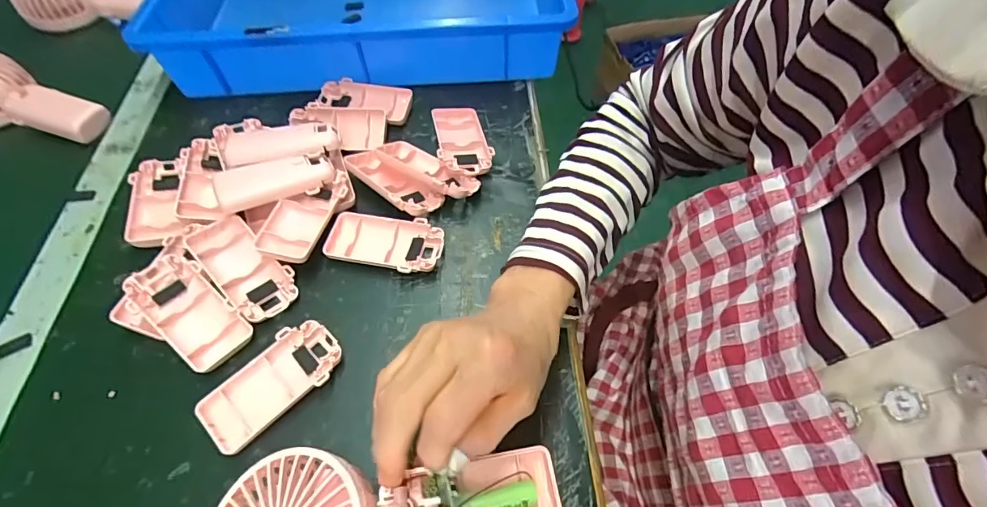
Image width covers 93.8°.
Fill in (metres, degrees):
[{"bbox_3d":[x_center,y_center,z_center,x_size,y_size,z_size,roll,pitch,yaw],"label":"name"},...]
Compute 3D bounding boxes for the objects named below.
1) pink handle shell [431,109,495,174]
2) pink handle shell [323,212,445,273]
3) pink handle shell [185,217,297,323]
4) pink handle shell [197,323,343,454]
[{"bbox_3d":[-0.031,-0.111,0.455,0.049,0.022,0.096,-7,58,-6],"label":"pink handle shell"},{"bbox_3d":[-0.092,-0.008,0.393,0.097,0.015,0.050,7,58,3],"label":"pink handle shell"},{"bbox_3d":[-0.201,0.011,0.373,0.094,0.023,0.047,36,64,20],"label":"pink handle shell"},{"bbox_3d":[-0.155,0.092,0.327,0.096,0.014,0.049,-37,66,-22],"label":"pink handle shell"}]

